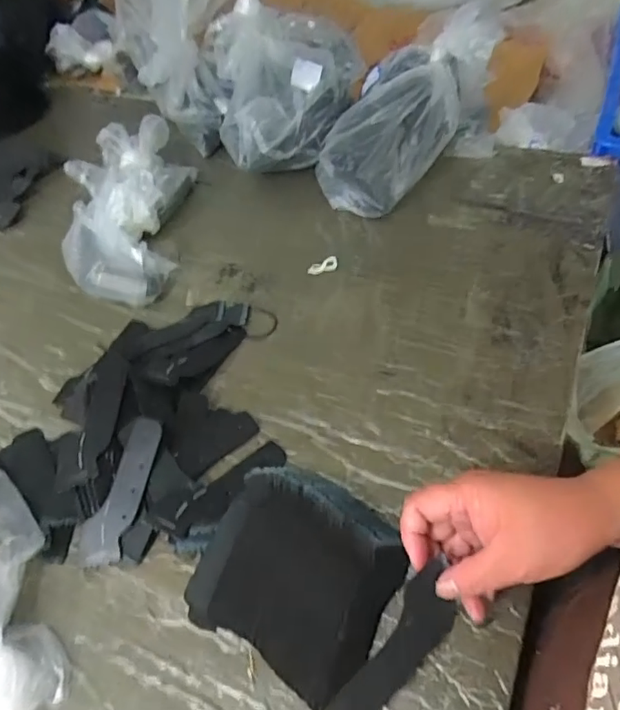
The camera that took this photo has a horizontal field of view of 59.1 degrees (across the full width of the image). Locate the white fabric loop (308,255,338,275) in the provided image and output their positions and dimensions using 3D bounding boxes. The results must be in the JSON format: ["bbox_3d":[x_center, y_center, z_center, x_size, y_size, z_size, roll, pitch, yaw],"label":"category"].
[{"bbox_3d":[0.015,-0.101,0.620,0.036,0.009,0.018,-14,50,-6],"label":"white fabric loop"}]

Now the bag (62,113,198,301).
[{"bbox_3d":[-0.230,-0.192,0.685,0.135,0.073,0.298,-3,49,5],"label":"bag"}]

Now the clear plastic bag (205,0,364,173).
[{"bbox_3d":[-0.029,-0.373,0.677,0.192,0.282,0.157,-9,48,0],"label":"clear plastic bag"}]

